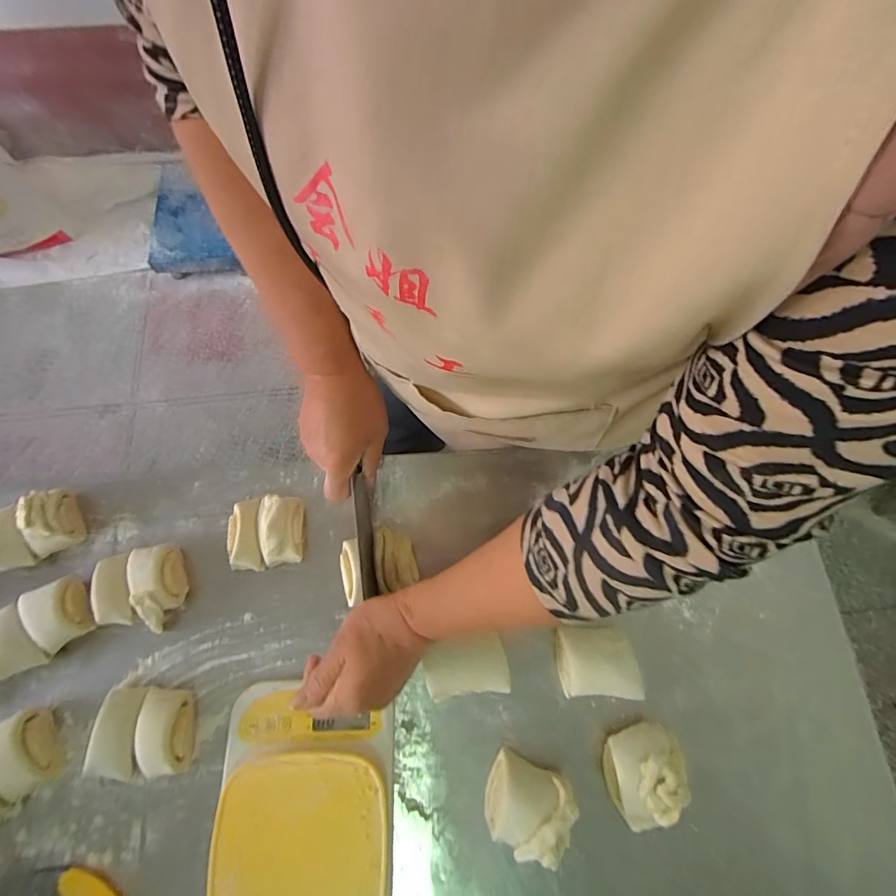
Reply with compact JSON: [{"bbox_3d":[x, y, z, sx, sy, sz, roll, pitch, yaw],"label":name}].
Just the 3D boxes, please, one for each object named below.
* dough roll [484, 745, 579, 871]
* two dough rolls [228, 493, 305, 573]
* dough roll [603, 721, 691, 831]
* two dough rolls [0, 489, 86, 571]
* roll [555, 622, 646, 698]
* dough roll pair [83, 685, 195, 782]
[{"bbox_3d":[0.068,0.308,0.411,0.066,0.050,0.064,22,71,6],"label":"dough roll"},{"bbox_3d":[-0.184,0.083,0.480,0.069,0.046,0.068,-8,71,-4],"label":"two dough rolls"},{"bbox_3d":[0.174,0.290,0.420,0.058,0.049,0.078,-3,70,-2],"label":"dough roll"},{"bbox_3d":[-0.419,0.081,0.481,0.078,0.045,0.066,-21,72,-9],"label":"two dough rolls"},{"bbox_3d":[0.142,0.203,0.460,0.070,0.043,0.063,-2,70,-2],"label":"roll"},{"bbox_3d":[-0.271,0.254,0.429,0.077,0.036,0.068,1,70,-1],"label":"dough roll pair"}]

